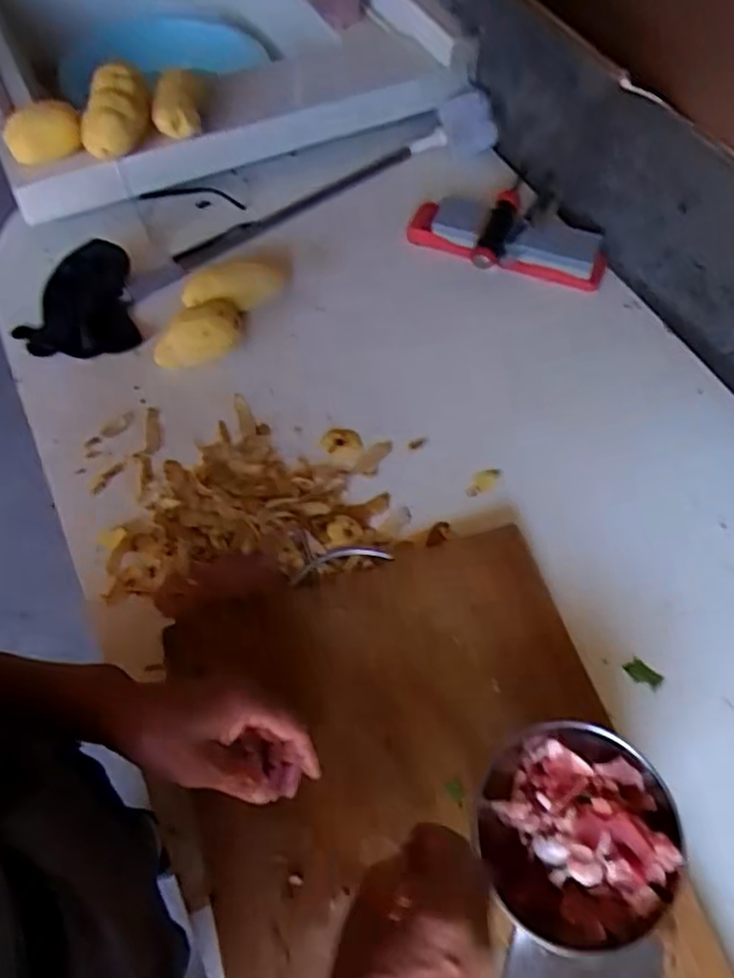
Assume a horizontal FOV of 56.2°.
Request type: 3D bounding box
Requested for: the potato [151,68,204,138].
[{"bbox_3d":[-0.229,-0.471,0.834,0.062,0.058,0.055,-7,58,-7],"label":"potato"}]

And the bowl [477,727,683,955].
[{"bbox_3d":[0.147,0.244,0.484,0.128,0.075,0.133,1,58,-2],"label":"bowl"}]

